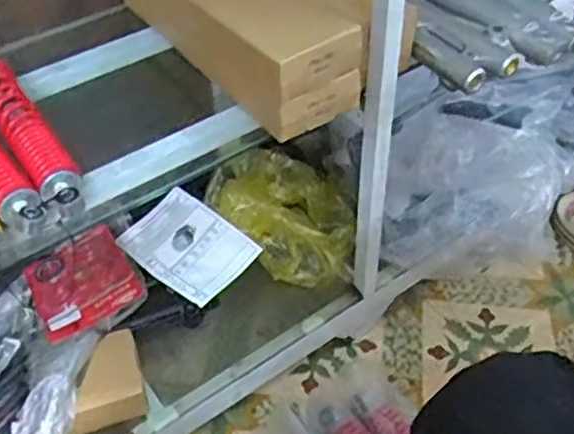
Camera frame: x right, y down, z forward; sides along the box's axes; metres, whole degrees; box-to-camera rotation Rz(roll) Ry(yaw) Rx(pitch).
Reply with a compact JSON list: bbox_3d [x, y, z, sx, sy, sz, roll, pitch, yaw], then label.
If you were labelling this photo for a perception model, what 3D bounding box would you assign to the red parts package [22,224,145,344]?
[{"bbox_3d":[-0.299,0.089,1.006,0.141,0.022,0.184,-32,46,-13],"label":"red parts package"}]

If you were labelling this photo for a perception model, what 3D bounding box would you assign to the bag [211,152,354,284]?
[{"bbox_3d":[0.006,-0.002,1.119,0.161,0.116,0.237,-32,53,-27],"label":"bag"}]

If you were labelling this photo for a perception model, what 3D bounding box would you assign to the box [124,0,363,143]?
[{"bbox_3d":[-0.069,-0.253,0.852,0.140,0.101,0.380,-29,52,-25],"label":"box"}]

